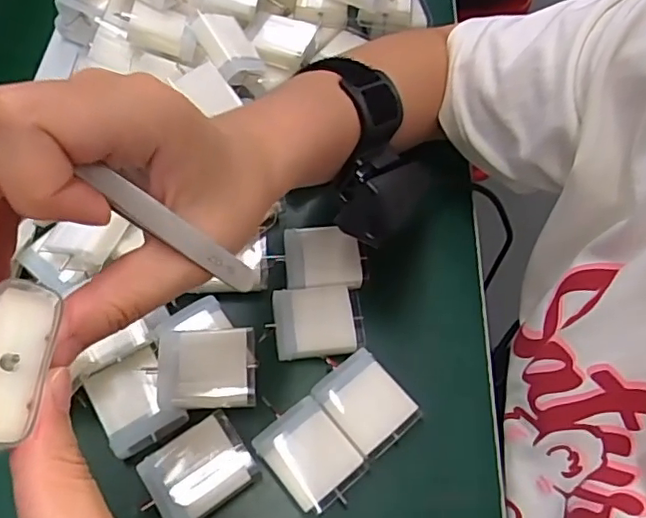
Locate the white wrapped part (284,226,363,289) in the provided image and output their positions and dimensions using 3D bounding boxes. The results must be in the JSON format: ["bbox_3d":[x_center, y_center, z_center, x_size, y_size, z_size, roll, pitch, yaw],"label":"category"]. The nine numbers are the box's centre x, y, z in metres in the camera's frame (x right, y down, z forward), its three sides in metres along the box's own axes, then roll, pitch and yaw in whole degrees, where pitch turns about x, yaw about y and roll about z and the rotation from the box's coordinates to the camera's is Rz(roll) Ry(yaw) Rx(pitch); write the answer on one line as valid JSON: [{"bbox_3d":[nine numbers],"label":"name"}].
[{"bbox_3d":[0.000,0.000,0.364,0.048,0.013,0.042,-2,61,-3],"label":"white wrapped part"}]

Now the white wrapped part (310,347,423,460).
[{"bbox_3d":[0.024,0.084,0.322,0.041,0.021,0.051,-37,68,-20],"label":"white wrapped part"}]

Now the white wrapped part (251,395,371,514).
[{"bbox_3d":[-0.007,0.108,0.309,0.041,0.025,0.050,-37,68,-20],"label":"white wrapped part"}]

